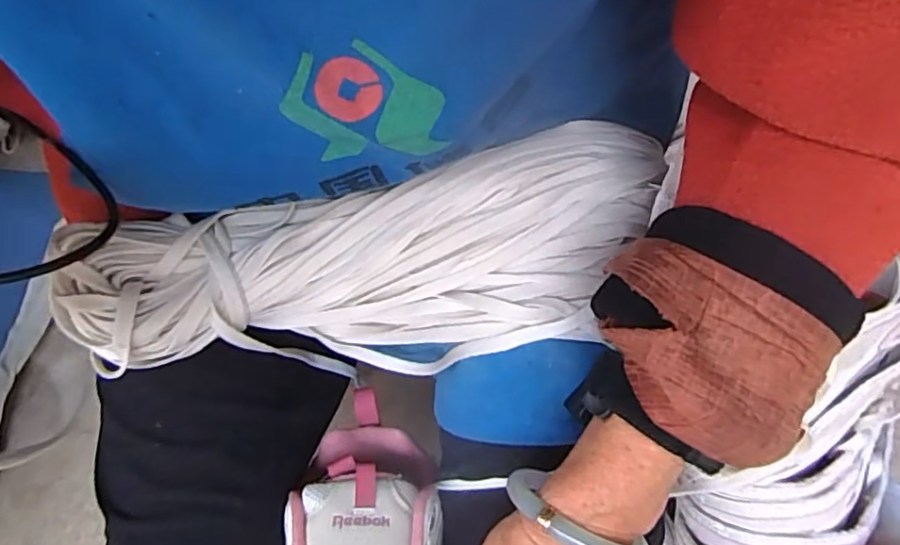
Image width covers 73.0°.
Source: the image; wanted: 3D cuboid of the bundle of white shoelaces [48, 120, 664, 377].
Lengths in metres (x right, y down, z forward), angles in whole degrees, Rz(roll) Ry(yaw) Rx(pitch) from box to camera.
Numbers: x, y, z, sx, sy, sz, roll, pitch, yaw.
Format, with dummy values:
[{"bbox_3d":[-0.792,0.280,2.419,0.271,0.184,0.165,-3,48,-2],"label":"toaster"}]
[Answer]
[{"bbox_3d":[-0.032,0.003,0.342,0.331,0.079,0.110,-14,71,-4],"label":"bundle of white shoelaces"}]

